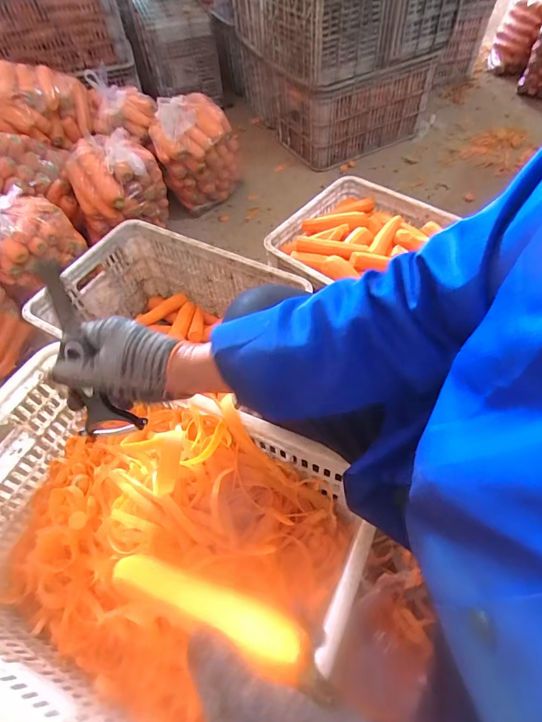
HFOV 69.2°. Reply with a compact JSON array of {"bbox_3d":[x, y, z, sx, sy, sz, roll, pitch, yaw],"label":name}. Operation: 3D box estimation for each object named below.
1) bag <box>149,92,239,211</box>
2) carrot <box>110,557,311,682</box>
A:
[{"bbox_3d":[-0.237,-0.682,1.307,0.272,0.298,0.204,-15,56,-6],"label":"bag"},{"bbox_3d":[-0.053,0.185,0.301,0.151,0.022,0.031,14,58,18],"label":"carrot"}]

